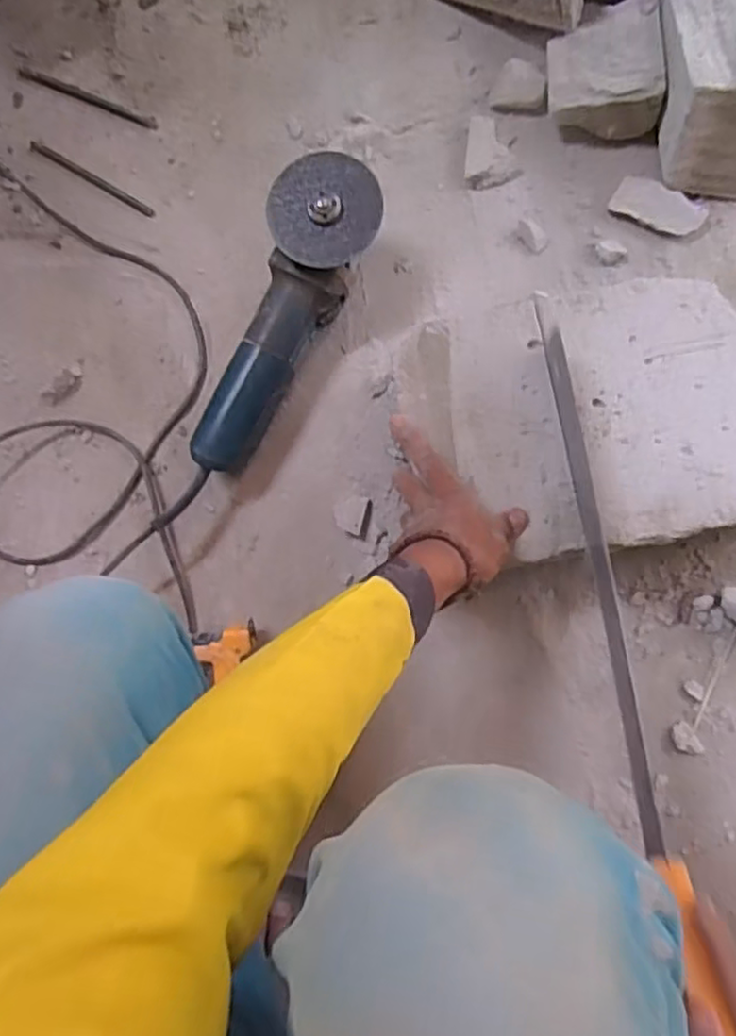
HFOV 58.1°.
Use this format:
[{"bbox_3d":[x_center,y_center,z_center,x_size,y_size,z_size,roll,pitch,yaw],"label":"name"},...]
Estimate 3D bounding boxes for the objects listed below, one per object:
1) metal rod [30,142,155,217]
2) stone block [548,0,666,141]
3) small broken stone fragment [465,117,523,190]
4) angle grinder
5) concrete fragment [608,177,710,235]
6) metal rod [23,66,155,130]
[{"bbox_3d":[-0.278,-0.341,0.666,0.152,0.004,0.009,31,89,8],"label":"metal rod"},{"bbox_3d":[0.220,-0.424,0.622,0.097,0.053,0.129,0,85,6],"label":"stone block"},{"bbox_3d":[0.116,-0.351,0.636,0.050,0.016,0.063,-11,84,5],"label":"small broken stone fragment"},{"bbox_3d":[-0.069,-0.169,0.598,0.091,0.092,0.275,21,87,7],"label":"angle grinder"},{"bbox_3d":[0.270,-0.288,0.615,0.082,0.009,0.034,28,111,12],"label":"concrete fragment"},{"bbox_3d":[-0.291,-0.436,0.687,0.162,0.004,0.011,25,88,8],"label":"metal rod"}]

